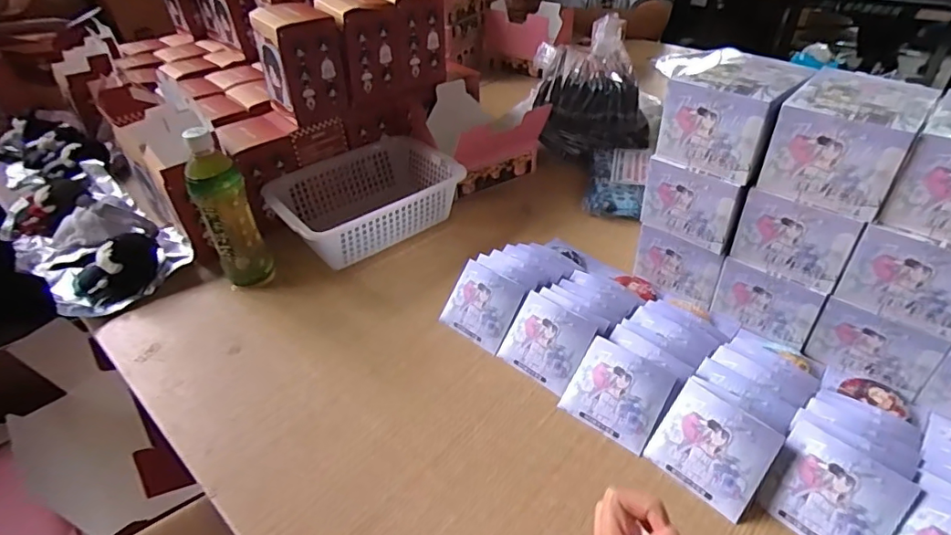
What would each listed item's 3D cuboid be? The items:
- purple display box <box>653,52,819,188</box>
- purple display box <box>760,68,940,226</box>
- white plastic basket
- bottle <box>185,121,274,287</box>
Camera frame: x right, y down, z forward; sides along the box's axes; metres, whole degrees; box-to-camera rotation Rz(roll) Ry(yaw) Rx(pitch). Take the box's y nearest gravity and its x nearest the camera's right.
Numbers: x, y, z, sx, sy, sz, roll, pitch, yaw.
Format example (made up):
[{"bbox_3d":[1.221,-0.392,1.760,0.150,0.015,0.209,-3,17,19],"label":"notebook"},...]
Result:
[{"bbox_3d":[0.277,-0.171,0.580,0.115,0.103,0.103,26,47,32],"label":"purple display box"},{"bbox_3d":[0.361,-0.124,0.522,0.106,0.095,0.101,28,47,33],"label":"purple display box"},{"bbox_3d":[-0.168,-0.102,0.836,0.281,0.102,0.187,-31,46,-30],"label":"white plastic basket"},{"bbox_3d":[-0.334,-0.074,0.711,0.067,0.220,0.071,-23,43,-23],"label":"bottle"}]

